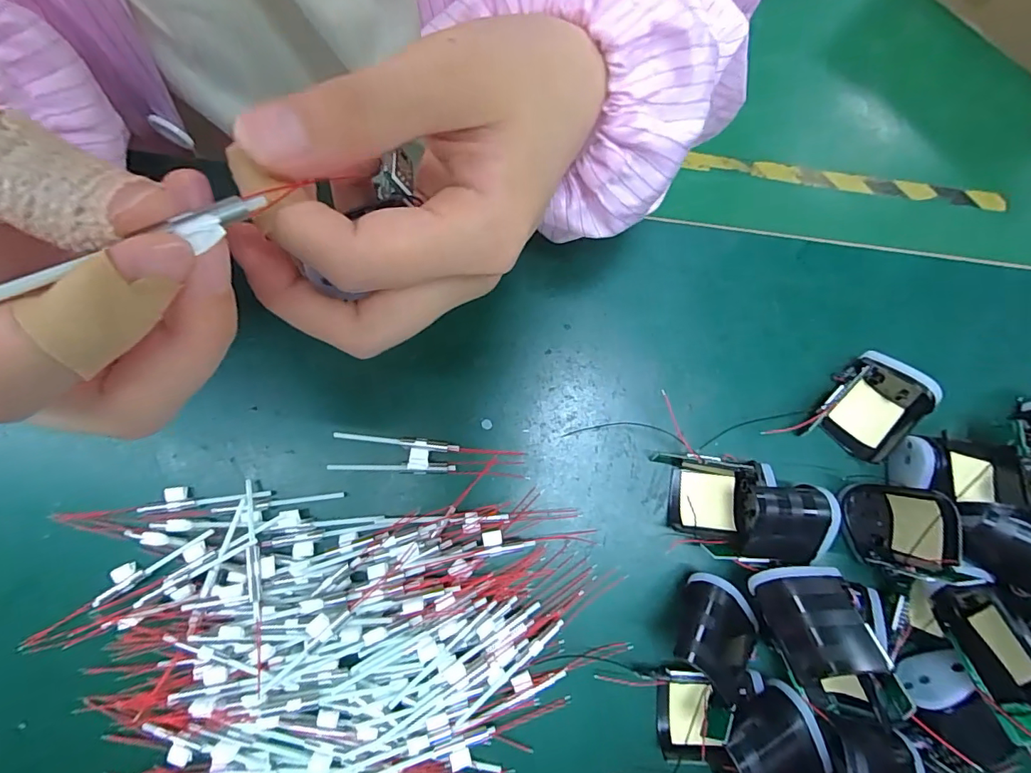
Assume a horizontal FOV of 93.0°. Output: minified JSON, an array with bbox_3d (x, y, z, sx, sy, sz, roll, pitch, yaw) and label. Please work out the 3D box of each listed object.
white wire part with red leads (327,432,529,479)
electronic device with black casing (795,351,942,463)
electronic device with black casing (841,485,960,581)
[{"bbox_3d":[-0.042,0.034,0.232,0.091,0.007,0.016,5,80,-1],"label":"white wire part with red leads"},{"bbox_3d":[0.166,0.012,0.227,0.037,0.021,0.048,41,82,5],"label":"electronic device with black casing"},{"bbox_3d":[0.164,0.060,0.208,0.020,0.037,0.035,2,80,-2],"label":"electronic device with black casing"}]

